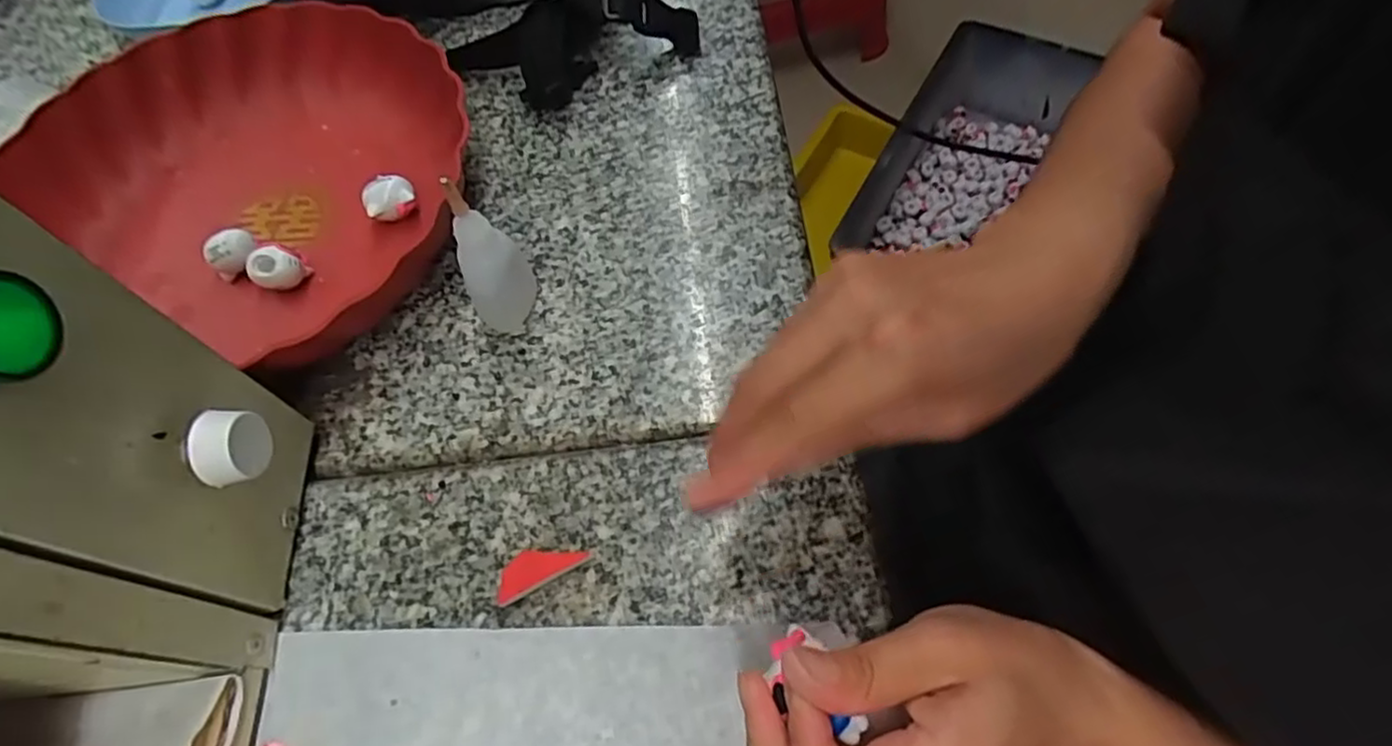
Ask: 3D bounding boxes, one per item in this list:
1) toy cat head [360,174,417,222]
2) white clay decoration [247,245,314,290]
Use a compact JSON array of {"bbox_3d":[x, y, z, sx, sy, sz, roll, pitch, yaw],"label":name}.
[{"bbox_3d":[-0.160,-0.090,0.365,0.025,0.025,0.020,-21,63,-7],"label":"toy cat head"},{"bbox_3d":[-0.209,-0.052,0.346,0.023,0.022,0.015,-9,62,-1],"label":"white clay decoration"}]

